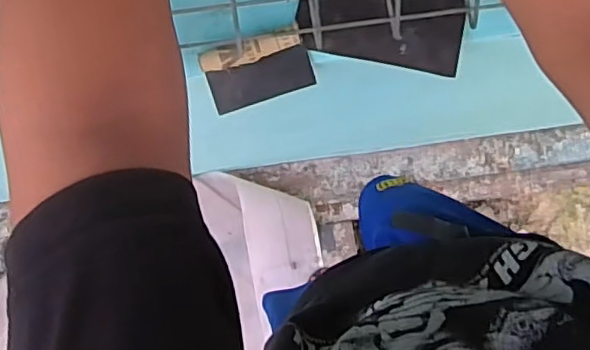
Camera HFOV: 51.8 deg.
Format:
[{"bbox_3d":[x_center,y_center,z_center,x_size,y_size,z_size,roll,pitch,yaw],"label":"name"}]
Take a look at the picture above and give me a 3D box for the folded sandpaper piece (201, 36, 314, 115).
[{"bbox_3d":[-0.050,-0.143,0.824,0.140,0.012,0.088,-18,117,2],"label":"folded sandpaper piece"}]

